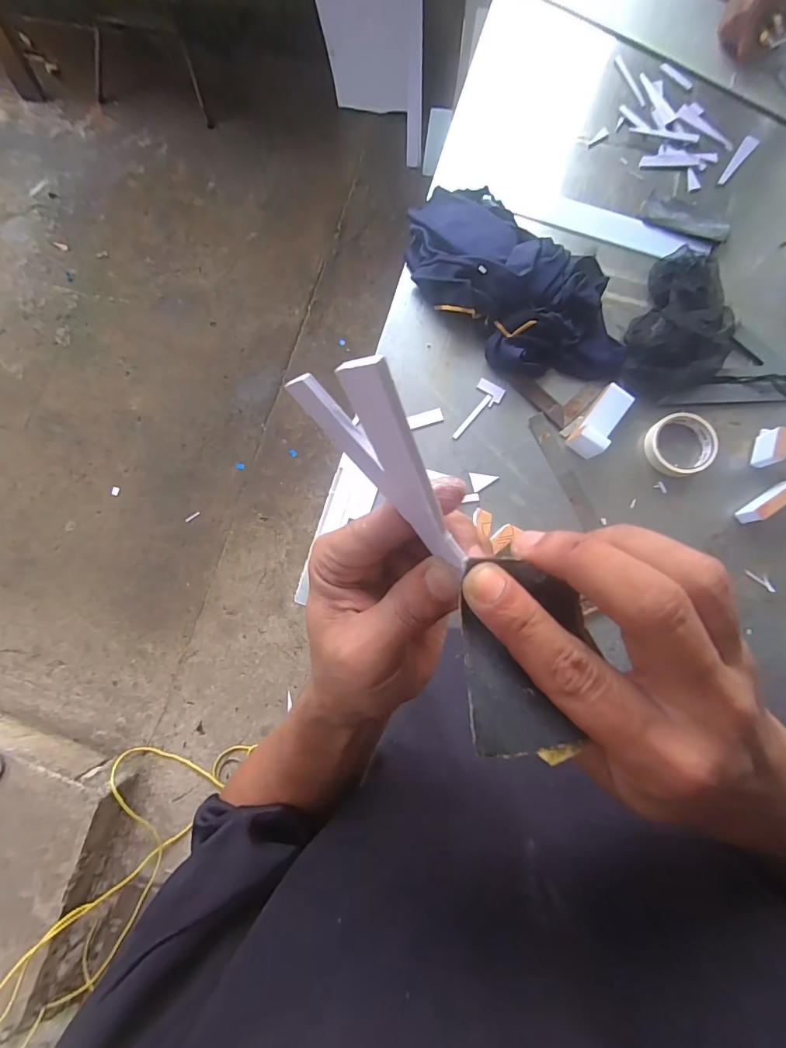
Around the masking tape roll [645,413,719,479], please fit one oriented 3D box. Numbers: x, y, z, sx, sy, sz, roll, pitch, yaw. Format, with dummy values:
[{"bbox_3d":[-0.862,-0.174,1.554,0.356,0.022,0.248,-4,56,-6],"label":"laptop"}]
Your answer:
[{"bbox_3d":[0.425,-0.117,0.641,0.095,0.028,0.092,-1,84,6],"label":"masking tape roll"}]

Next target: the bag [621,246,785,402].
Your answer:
[{"bbox_3d":[0.465,-0.310,0.650,0.240,0.063,0.240,-5,83,5],"label":"bag"}]

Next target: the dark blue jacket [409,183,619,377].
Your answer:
[{"bbox_3d":[0.183,-0.377,0.678,0.225,0.089,0.414,-36,82,1],"label":"dark blue jacket"}]

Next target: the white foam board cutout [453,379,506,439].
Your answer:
[{"bbox_3d":[0.137,-0.174,0.681,0.044,0.004,0.104,25,87,8],"label":"white foam board cutout"}]

